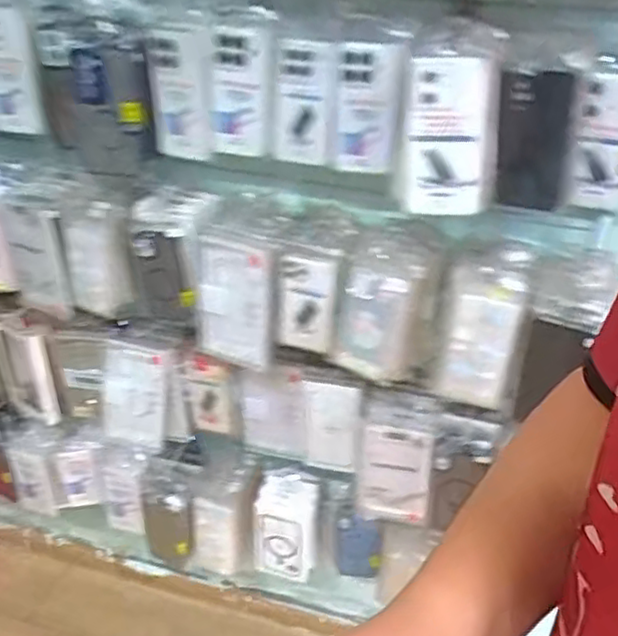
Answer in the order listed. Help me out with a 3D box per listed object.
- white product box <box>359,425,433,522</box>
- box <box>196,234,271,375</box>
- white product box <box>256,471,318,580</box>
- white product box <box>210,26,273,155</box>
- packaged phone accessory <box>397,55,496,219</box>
[{"bbox_3d":[0.133,0.236,1.069,0.105,0.173,0.049,6,32,7],"label":"white product box"},{"bbox_3d":[-0.107,-0.019,1.007,0.112,0.203,0.028,14,34,20],"label":"box"},{"bbox_3d":[-0.039,0.379,1.251,0.102,0.216,0.093,0,32,-1],"label":"white product box"},{"bbox_3d":[-0.088,-0.293,0.914,0.080,0.157,0.022,4,32,5],"label":"white product box"},{"bbox_3d":[0.145,-0.190,0.736,0.091,0.166,0.030,7,32,10],"label":"packaged phone accessory"}]

